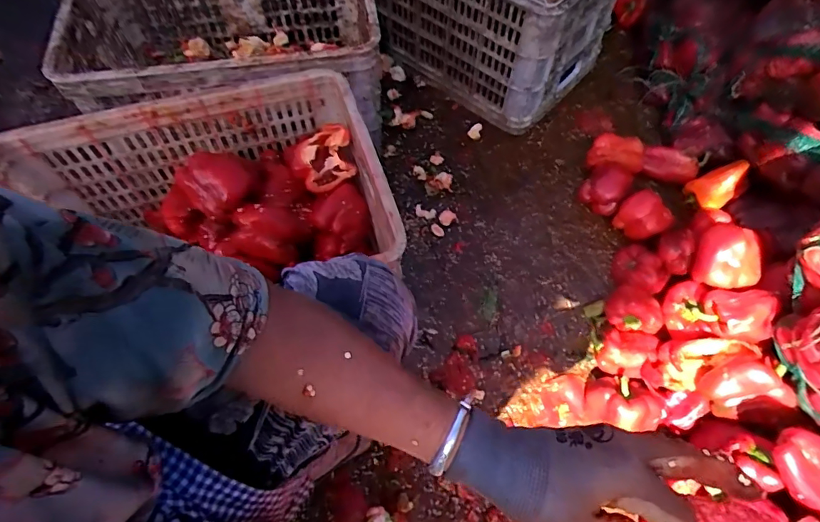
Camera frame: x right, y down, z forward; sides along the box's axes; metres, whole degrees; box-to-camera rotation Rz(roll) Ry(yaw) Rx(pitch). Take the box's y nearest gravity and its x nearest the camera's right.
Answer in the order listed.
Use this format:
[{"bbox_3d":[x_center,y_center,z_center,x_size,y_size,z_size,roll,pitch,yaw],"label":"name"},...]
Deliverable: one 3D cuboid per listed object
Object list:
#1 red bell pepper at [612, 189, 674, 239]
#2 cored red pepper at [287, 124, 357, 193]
[{"bbox_3d":[0.434,-0.077,0.873,0.070,0.077,0.077,0,62,-1],"label":"red bell pepper"},{"bbox_3d":[-0.137,-0.159,0.732,0.094,0.052,0.077,-22,64,-12],"label":"cored red pepper"}]

